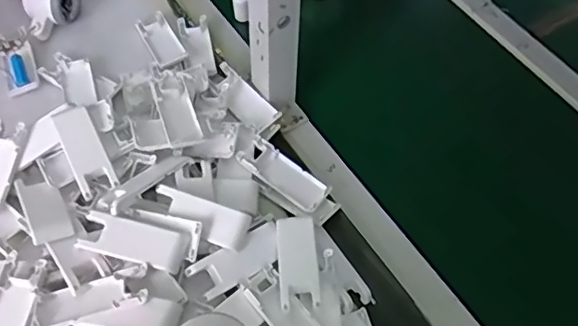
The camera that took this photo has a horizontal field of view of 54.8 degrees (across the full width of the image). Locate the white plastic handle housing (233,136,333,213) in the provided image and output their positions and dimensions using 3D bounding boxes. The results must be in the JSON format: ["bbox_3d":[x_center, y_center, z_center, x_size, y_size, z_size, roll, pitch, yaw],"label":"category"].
[{"bbox_3d":[-0.006,0.017,0.616,0.102,0.029,0.042,34,62,16],"label":"white plastic handle housing"}]

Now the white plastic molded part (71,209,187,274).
[{"bbox_3d":[-0.149,0.076,0.542,0.101,0.022,0.040,14,78,5],"label":"white plastic molded part"}]

